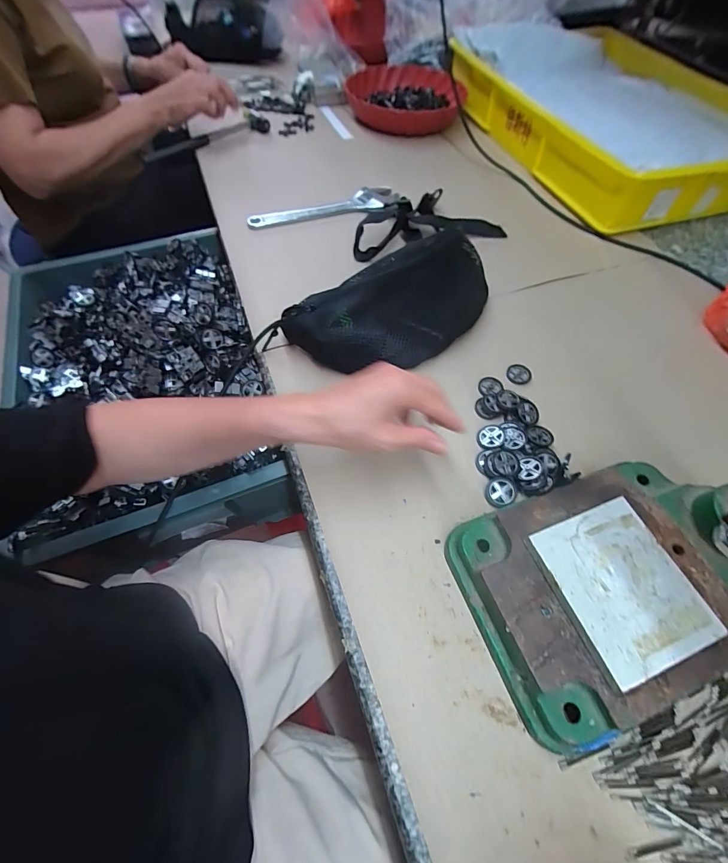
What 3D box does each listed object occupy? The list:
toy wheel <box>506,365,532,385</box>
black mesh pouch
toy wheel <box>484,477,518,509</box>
[{"bbox_3d":[0.181,-0.066,0.441,0.027,0.005,0.027,1,59,-1],"label":"toy wheel"},{"bbox_3d":[0.059,-0.149,0.439,0.288,0.078,0.108,-27,64,-17],"label":"black mesh pouch"},{"bbox_3d":[0.130,0.058,0.356,0.029,0.007,0.027,1,59,-1],"label":"toy wheel"}]

